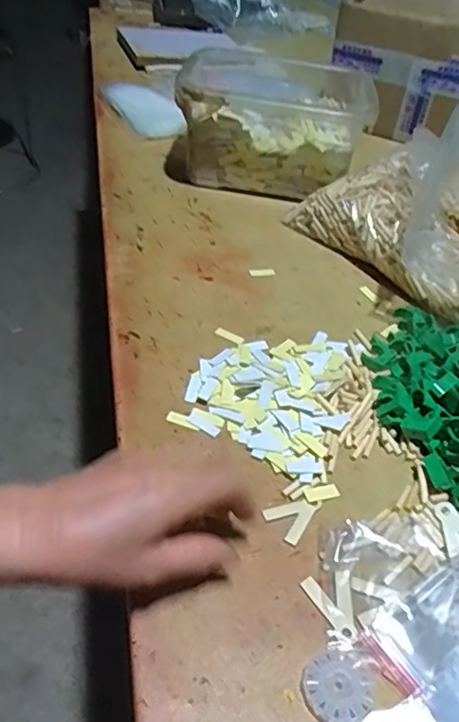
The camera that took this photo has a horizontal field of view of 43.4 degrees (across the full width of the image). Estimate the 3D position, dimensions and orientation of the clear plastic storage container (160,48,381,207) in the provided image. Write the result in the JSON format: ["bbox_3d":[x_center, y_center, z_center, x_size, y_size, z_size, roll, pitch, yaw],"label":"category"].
[{"bbox_3d":[0.048,-0.308,0.750,0.246,0.117,0.160,9,43,-1],"label":"clear plastic storage container"}]

